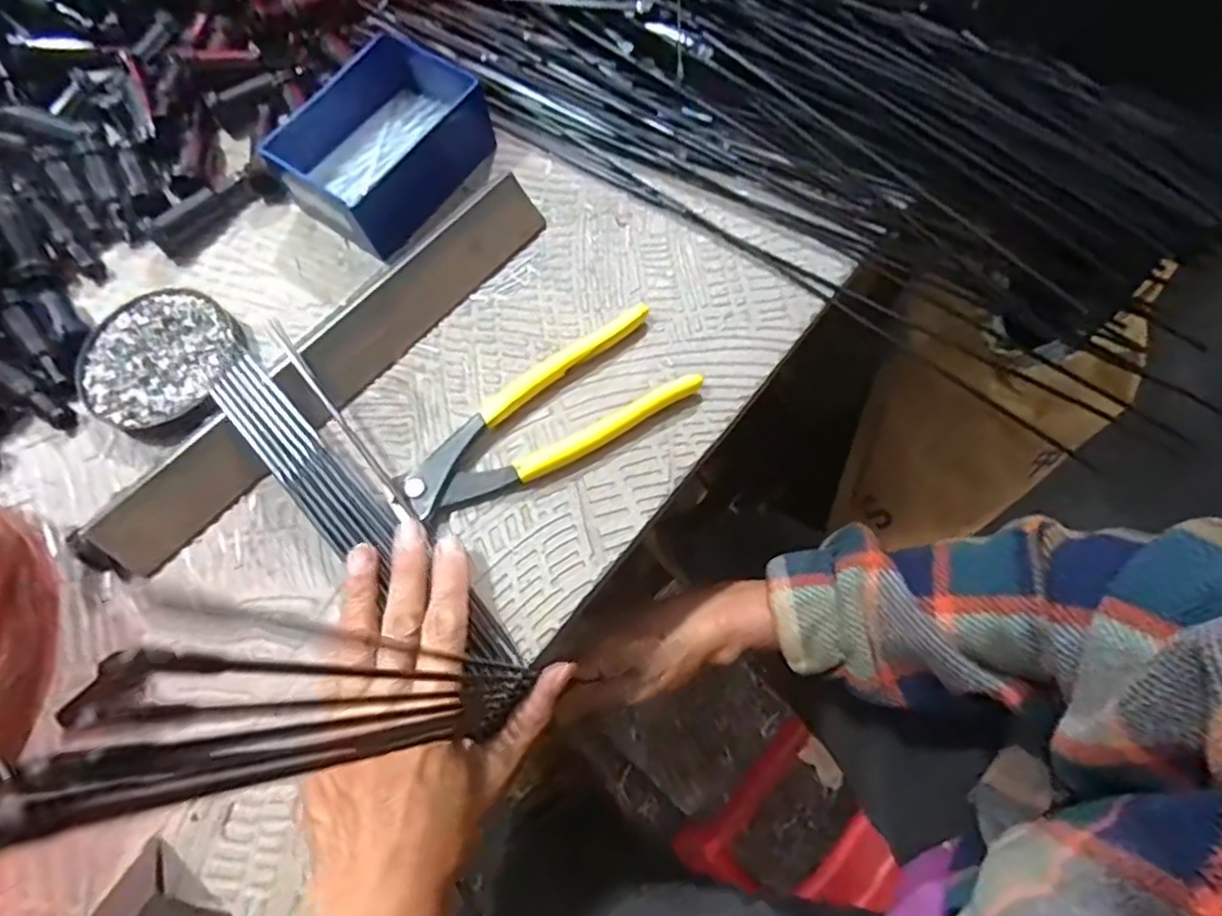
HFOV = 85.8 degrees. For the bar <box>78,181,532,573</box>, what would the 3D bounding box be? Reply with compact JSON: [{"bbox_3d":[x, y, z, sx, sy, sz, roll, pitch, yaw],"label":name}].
[{"bbox_3d":[-0.148,-0.050,0.351,0.035,0.028,0.287,42,77,13],"label":"bar"}]

